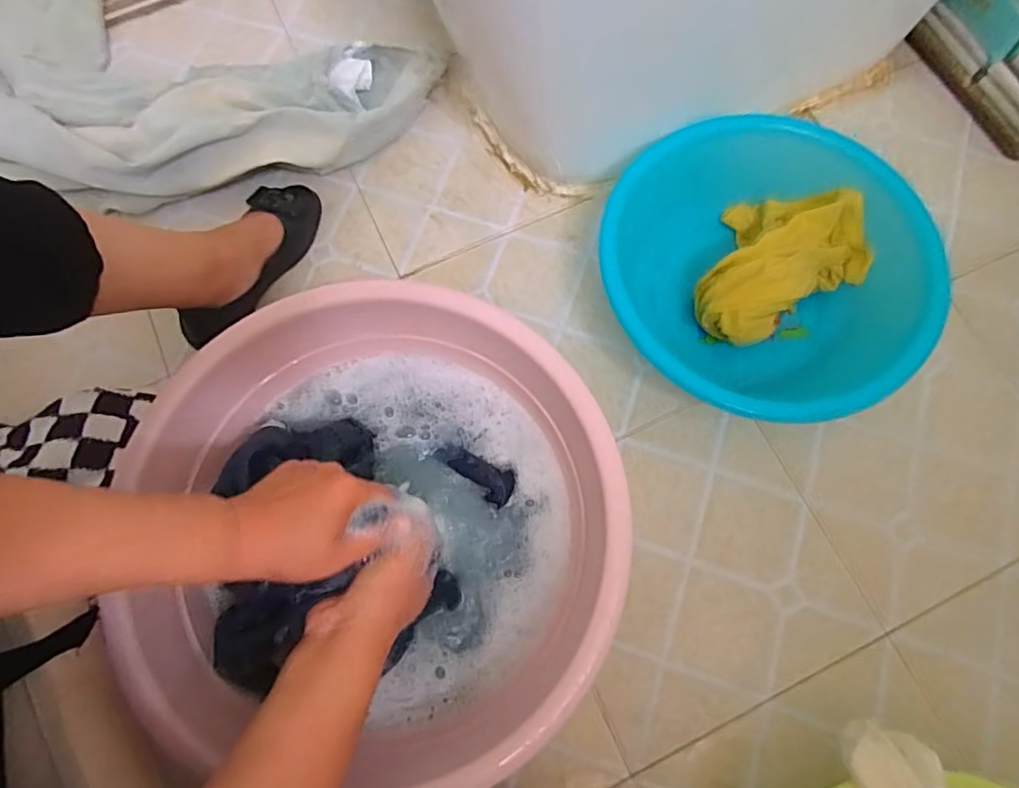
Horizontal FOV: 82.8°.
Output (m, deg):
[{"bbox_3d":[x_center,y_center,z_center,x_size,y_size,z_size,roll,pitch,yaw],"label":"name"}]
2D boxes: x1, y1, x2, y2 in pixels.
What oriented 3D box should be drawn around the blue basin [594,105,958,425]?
[{"bbox_3d":[0.276,-0.129,0.659,0.339,0.121,0.335,-1,73,2],"label":"blue basin"}]

